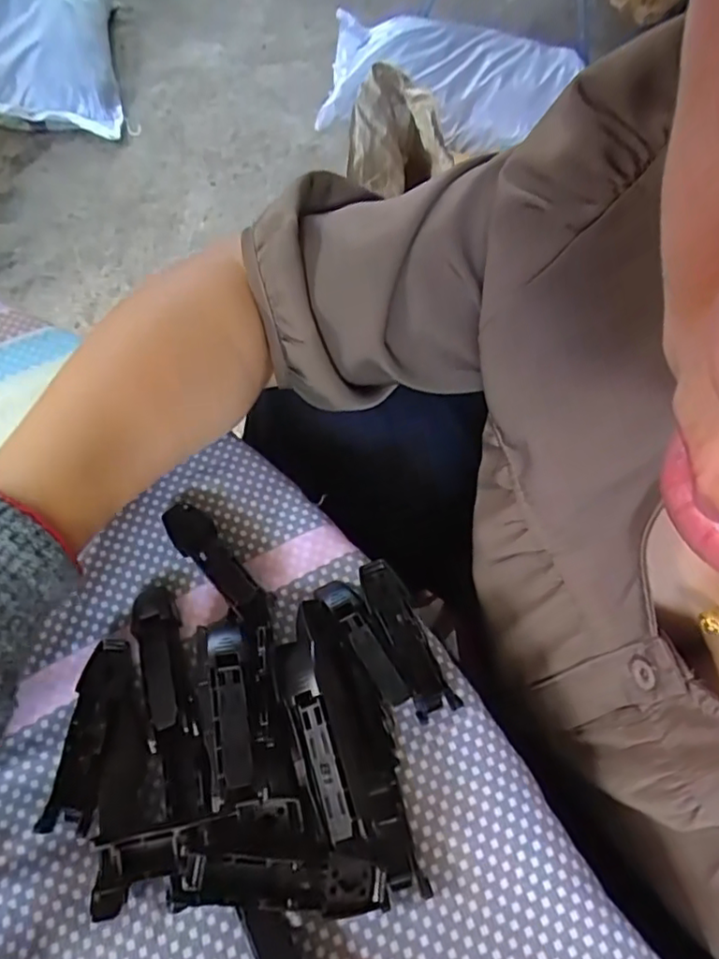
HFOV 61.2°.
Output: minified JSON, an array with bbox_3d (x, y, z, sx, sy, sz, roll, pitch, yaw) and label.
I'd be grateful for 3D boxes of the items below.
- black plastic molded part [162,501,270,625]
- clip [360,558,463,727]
[{"bbox_3d":[-0.064,0.037,0.269,0.018,0.018,0.072,-33,66,-19],"label":"black plastic molded part"},{"bbox_3d":[0.019,0.066,0.258,0.018,0.013,0.067,-20,62,-13],"label":"clip"}]

